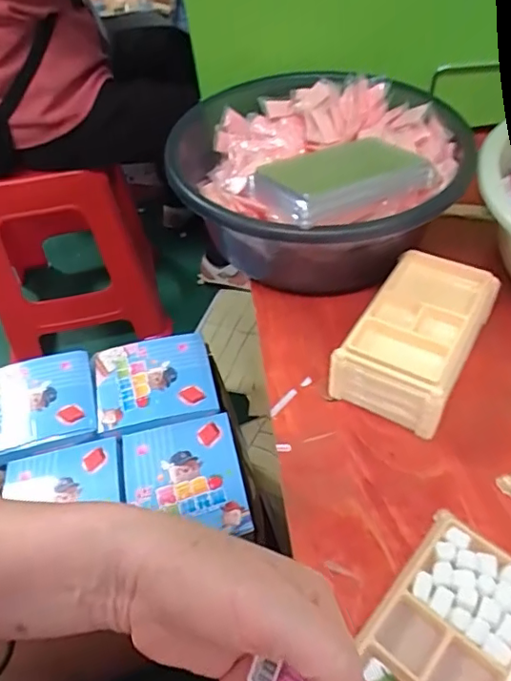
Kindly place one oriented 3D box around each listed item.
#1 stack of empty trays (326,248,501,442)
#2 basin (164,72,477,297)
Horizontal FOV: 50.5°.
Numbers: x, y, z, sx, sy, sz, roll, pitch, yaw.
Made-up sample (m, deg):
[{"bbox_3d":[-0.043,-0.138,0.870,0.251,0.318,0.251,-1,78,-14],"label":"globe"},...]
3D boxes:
[{"bbox_3d":[0.129,-0.003,0.421,0.085,0.056,0.141,24,56,24],"label":"stack of empty trays"},{"bbox_3d":[0.061,-0.151,0.513,0.239,0.112,0.253,-3,49,3],"label":"basin"}]

